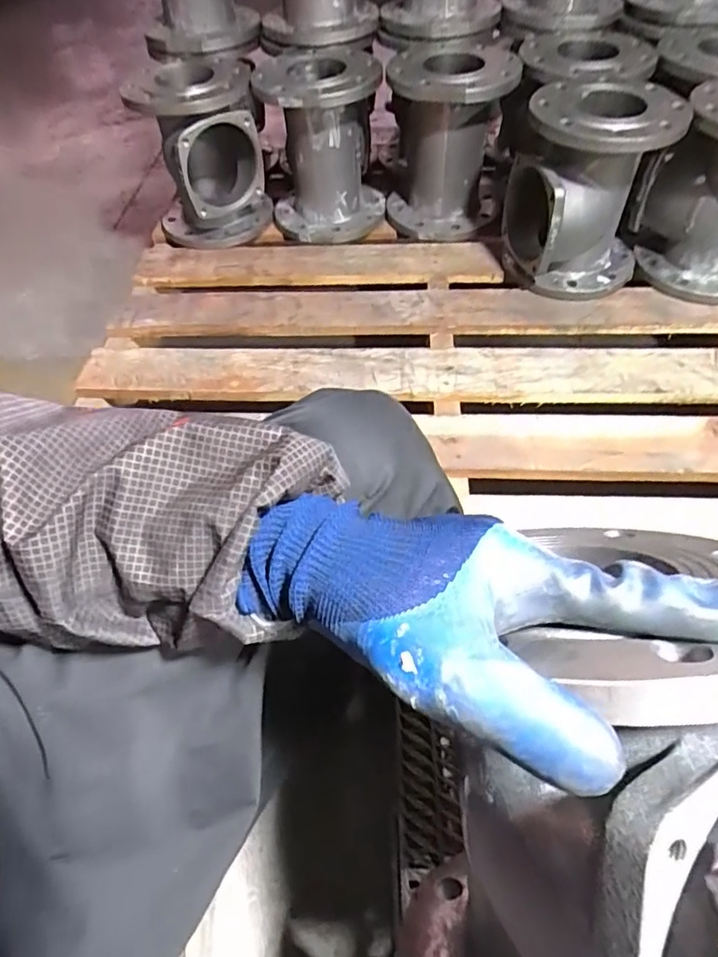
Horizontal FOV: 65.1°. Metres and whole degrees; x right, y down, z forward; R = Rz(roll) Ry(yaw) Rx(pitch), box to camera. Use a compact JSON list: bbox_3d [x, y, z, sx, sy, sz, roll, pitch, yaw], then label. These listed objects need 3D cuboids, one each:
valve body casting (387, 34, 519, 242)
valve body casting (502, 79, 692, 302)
[{"bbox_3d":[0.150,-0.571,0.972,0.196,0.263,0.198,4,54,7],"label":"valve body casting"},{"bbox_3d":[0.334,-0.422,0.849,0.208,0.246,0.190,7,54,9],"label":"valve body casting"}]

